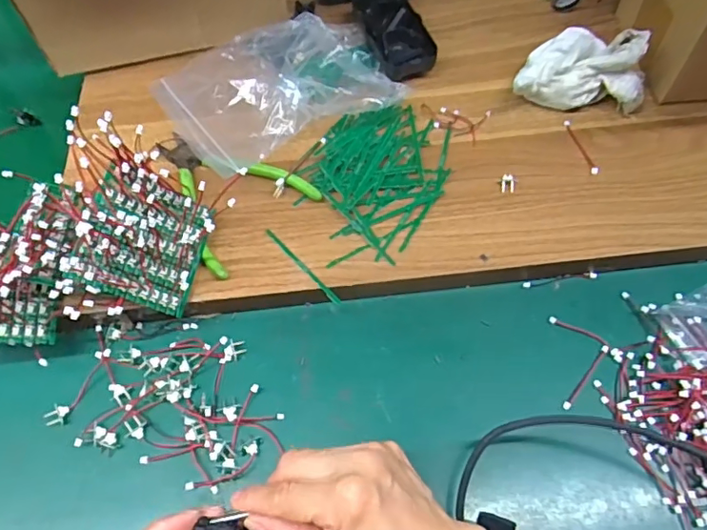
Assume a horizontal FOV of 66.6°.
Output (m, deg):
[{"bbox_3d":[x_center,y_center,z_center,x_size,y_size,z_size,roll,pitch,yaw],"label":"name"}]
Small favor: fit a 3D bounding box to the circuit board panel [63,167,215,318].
[{"bbox_3d":[-0.145,-0.016,0.378,0.084,0.009,0.083,28,67,-36],"label":"circuit board panel"}]

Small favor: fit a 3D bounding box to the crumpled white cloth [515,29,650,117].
[{"bbox_3d":[0.189,-0.174,0.459,0.114,0.059,0.075,-2,60,2],"label":"crumpled white cloth"}]

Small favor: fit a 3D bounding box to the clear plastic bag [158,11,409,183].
[{"bbox_3d":[-0.066,-0.168,0.467,0.193,0.045,0.155,-26,63,-12],"label":"clear plastic bag"}]

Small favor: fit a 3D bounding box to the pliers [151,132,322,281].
[{"bbox_3d":[-0.109,-0.065,0.436,0.102,0.012,0.135,-41,67,-18],"label":"pliers"}]

